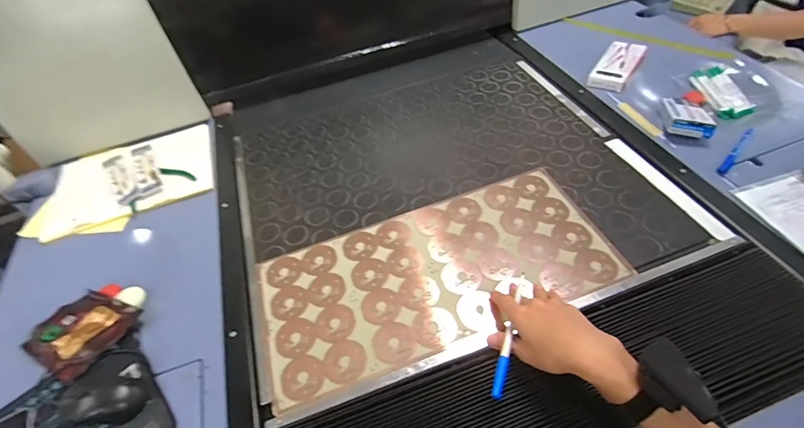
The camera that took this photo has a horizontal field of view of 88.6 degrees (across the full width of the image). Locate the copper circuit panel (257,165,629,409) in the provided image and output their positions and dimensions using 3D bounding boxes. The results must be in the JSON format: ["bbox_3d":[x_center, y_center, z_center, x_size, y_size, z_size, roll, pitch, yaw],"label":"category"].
[{"bbox_3d":[0.048,0.084,0.623,0.509,0.009,0.237,-19,50,-8],"label":"copper circuit panel"}]

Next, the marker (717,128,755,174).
[{"bbox_3d":[0.579,-0.108,0.713,0.143,0.008,0.015,-39,54,-24],"label":"marker"}]

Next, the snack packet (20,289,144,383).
[{"bbox_3d":[-0.483,0.176,0.622,0.143,0.033,0.120,14,52,20],"label":"snack packet"}]

